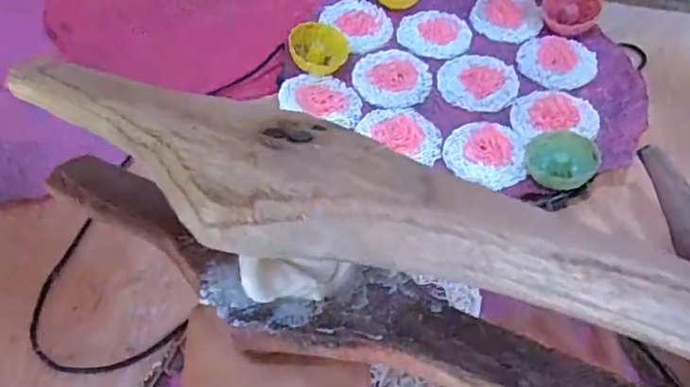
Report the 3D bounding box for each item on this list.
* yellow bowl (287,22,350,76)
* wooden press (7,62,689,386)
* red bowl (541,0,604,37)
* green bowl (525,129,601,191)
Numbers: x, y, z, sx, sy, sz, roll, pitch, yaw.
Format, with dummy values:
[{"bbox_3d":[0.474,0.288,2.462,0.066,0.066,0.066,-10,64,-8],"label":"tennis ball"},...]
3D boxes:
[{"bbox_3d":[-0.027,-0.148,0.583,0.060,0.024,0.052,0,54,-4],"label":"yellow bowl"},{"bbox_3d":[-0.018,0.011,0.185,0.263,0.066,0.051,20,55,20],"label":"wooden press"},{"bbox_3d":[0.248,-0.203,0.621,0.060,0.033,0.054,24,56,13],"label":"red bowl"},{"bbox_3d":[0.191,-0.032,0.500,0.059,0.020,0.062,2,54,-3],"label":"green bowl"}]

